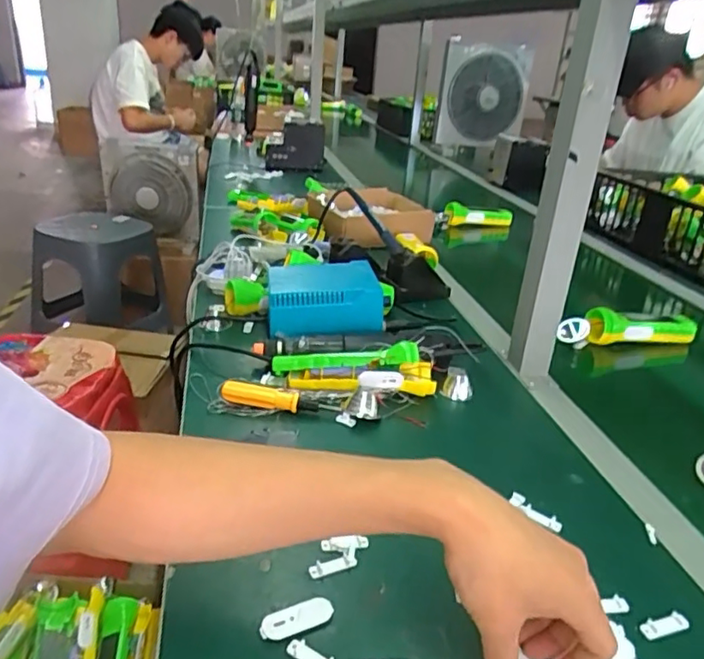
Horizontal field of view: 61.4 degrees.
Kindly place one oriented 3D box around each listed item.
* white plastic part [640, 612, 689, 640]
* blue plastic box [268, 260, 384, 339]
[{"bbox_3d":[0.218,0.205,0.412,0.038,0.004,0.012,-1,25,-19],"label":"white plastic part"},{"bbox_3d":[-0.040,-0.045,0.751,0.138,0.055,0.129,-2,26,-13],"label":"blue plastic box"}]

